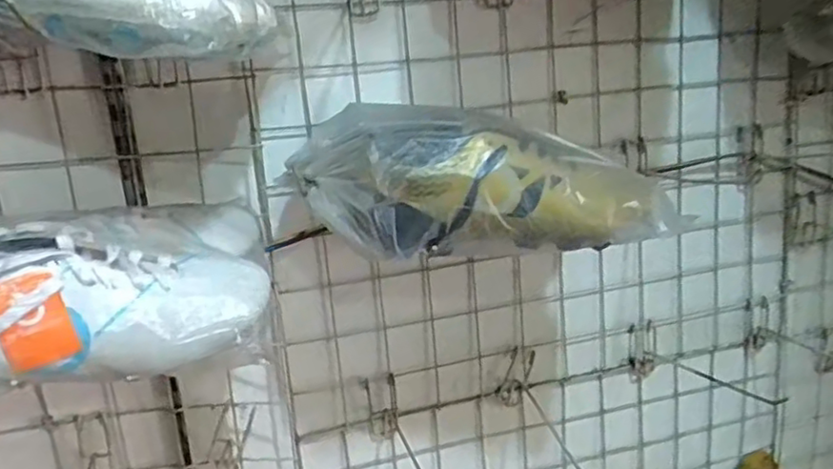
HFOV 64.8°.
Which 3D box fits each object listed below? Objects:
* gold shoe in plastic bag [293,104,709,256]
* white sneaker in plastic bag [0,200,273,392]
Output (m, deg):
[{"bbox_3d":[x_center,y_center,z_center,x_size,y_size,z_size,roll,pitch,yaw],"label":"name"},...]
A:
[{"bbox_3d":[0.053,-0.046,0.504,0.276,0.106,0.075,-5,14,-7],"label":"gold shoe in plastic bag"},{"bbox_3d":[-0.272,0.041,0.442,0.326,0.091,0.133,-7,14,-15],"label":"white sneaker in plastic bag"}]

